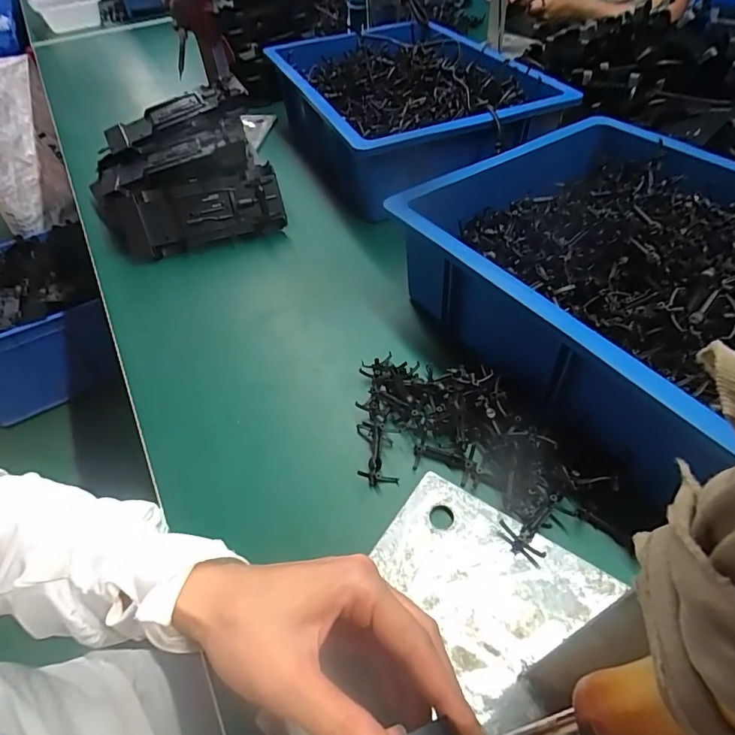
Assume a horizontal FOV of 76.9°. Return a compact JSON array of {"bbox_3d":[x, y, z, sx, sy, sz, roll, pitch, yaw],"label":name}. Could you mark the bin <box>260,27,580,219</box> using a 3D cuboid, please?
[{"bbox_3d":[0.037,-0.424,0.737,0.316,0.111,0.500,-18,49,-11],"label":"bin"}]

